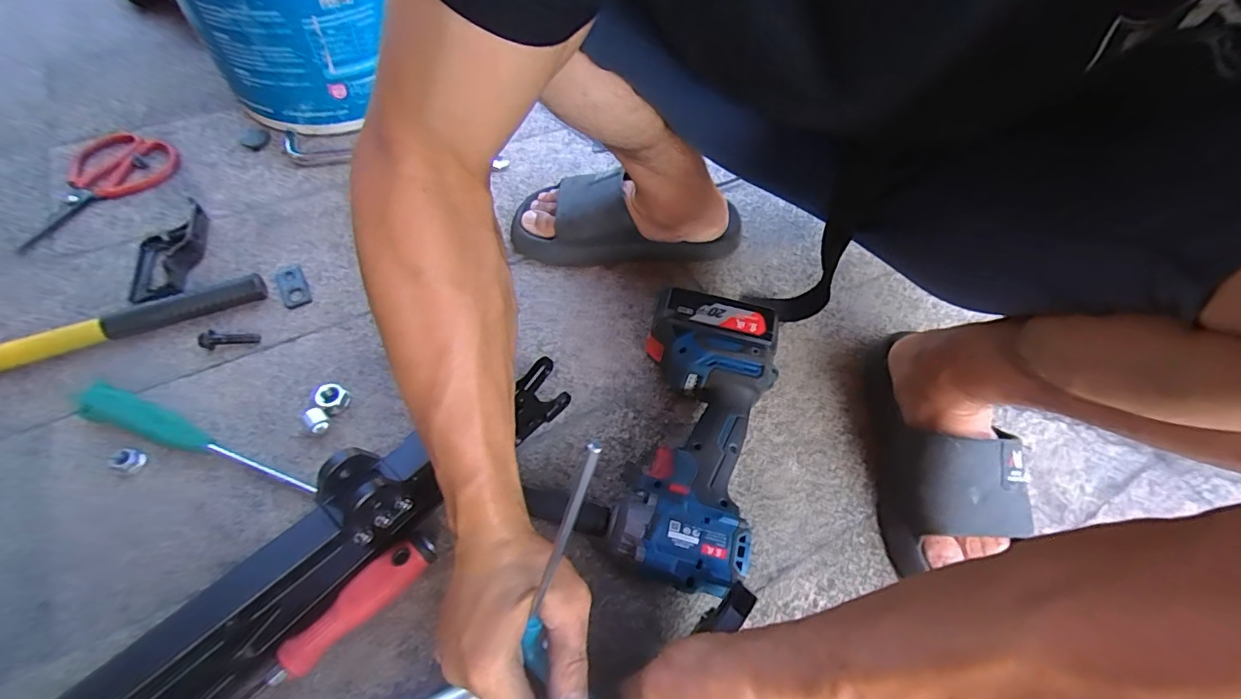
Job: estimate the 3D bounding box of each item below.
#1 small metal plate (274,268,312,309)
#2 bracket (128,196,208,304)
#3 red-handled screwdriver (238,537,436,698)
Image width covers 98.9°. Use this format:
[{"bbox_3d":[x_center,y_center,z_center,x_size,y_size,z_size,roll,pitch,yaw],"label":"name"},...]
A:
[{"bbox_3d":[-0.340,-0.064,0.552,0.026,0.008,0.052,-24,62,-19],"label":"small metal plate"},{"bbox_3d":[-0.468,-0.104,0.554,0.061,0.024,0.130,-10,58,-11],"label":"bracket"},{"bbox_3d":[-0.219,0.210,0.370,0.026,0.031,0.202,40,62,19],"label":"red-handled screwdriver"}]

